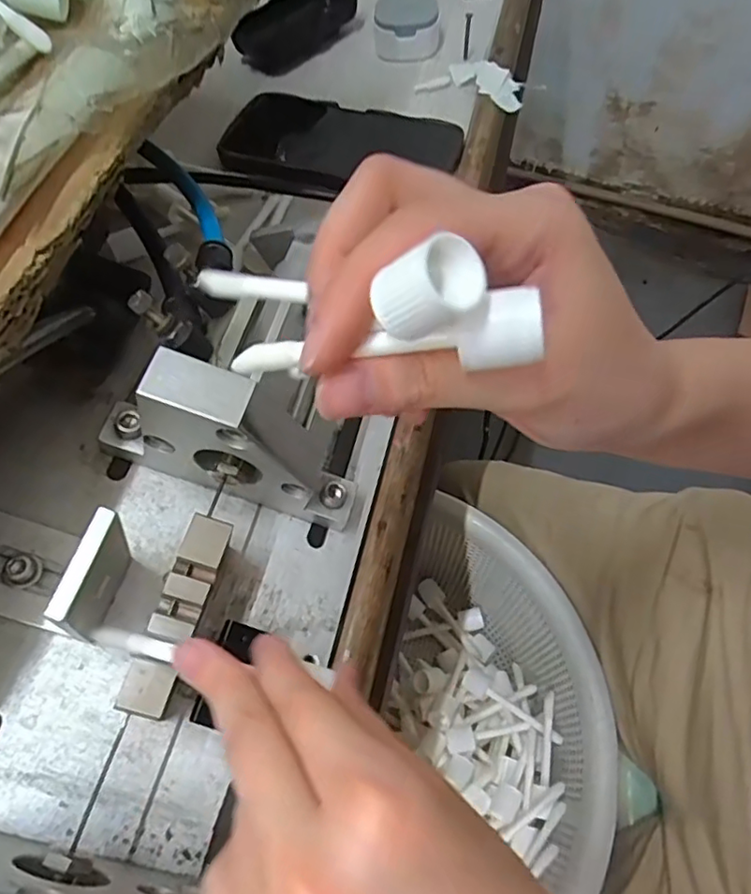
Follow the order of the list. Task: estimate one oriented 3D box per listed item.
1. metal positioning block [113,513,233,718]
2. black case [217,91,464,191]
[{"bbox_3d":[-0.069,0.059,0.210,0.018,0.007,0.072,24,61,-16],"label":"metal positioning block"},{"bbox_3d":[-0.027,-0.220,0.429,0.170,0.010,0.084,11,61,8],"label":"black case"}]

